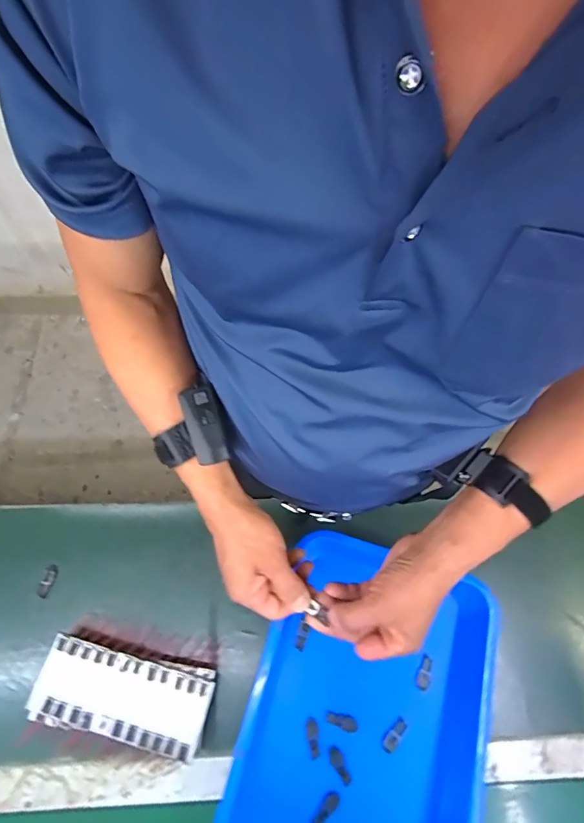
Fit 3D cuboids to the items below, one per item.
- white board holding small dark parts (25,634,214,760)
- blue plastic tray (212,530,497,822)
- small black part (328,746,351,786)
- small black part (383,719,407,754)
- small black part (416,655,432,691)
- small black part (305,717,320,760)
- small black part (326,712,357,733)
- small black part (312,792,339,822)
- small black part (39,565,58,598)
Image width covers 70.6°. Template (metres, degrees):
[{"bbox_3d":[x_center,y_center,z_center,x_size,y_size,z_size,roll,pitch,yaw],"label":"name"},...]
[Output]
[{"bbox_3d":[-0.199,0.335,0.493,0.200,0.034,0.085,12,66,3],"label":"white board holding small dark parts"},{"bbox_3d":[0.090,0.356,0.491,0.272,0.047,0.374,17,66,5],"label":"blue plastic tray"},{"bbox_3d":[0.056,0.412,0.481,0.016,0.004,0.037,-31,71,-15],"label":"small black part"},{"bbox_3d":[0.123,0.387,0.491,0.015,0.006,0.037,39,70,14],"label":"small black part"},{"bbox_3d":[0.166,0.328,0.517,0.016,0.004,0.037,20,67,6],"label":"small black part"},{"bbox_3d":[0.025,0.388,0.491,0.015,0.005,0.039,-10,67,-7],"label":"small black part"},{"bbox_3d":[0.060,0.372,0.495,0.037,0.008,0.016,23,67,8],"label":"small black part"},{"bbox_3d":[0.038,0.448,0.464,0.037,0.005,0.013,-39,73,-18],"label":"small black part"},{"bbox_3d":[-0.324,0.225,0.547,0.016,0.004,0.040,12,66,3],"label":"small black part"}]

